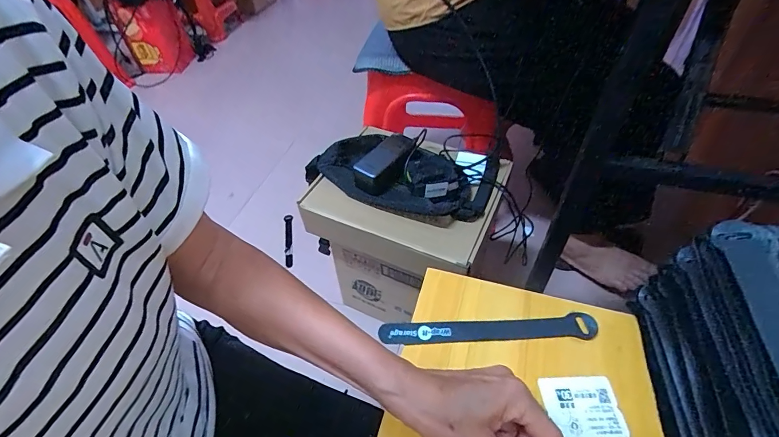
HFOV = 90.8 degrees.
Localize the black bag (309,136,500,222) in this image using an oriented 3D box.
[{"bbox_3d":[0.013,-0.090,0.700,0.335,0.072,0.150,14,49,16],"label":"black bag"}]

